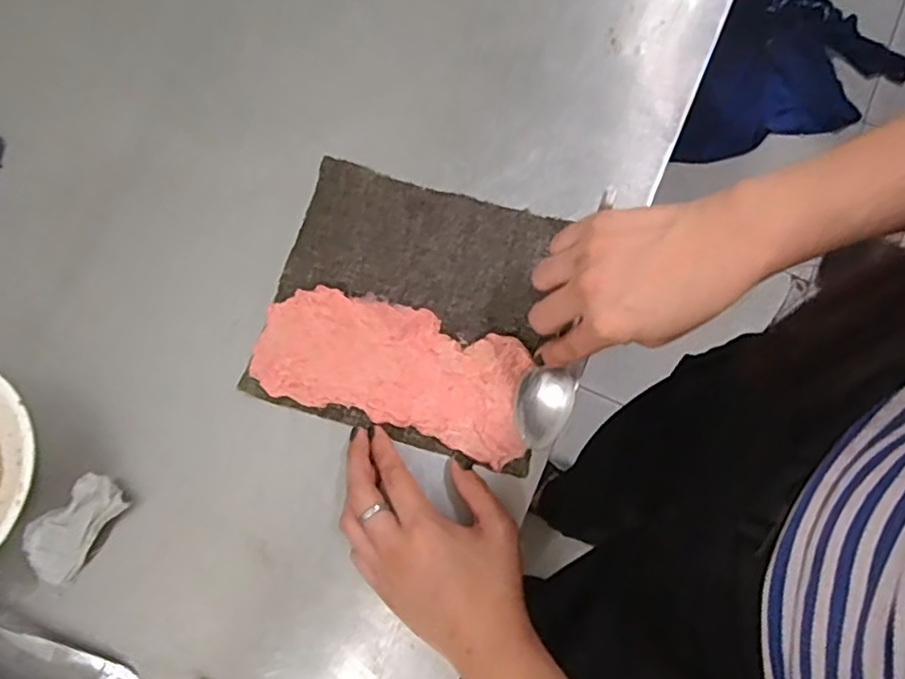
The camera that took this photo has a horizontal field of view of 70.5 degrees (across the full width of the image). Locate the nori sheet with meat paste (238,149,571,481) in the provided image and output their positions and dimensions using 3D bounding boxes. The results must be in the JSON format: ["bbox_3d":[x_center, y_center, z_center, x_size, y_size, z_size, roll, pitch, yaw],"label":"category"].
[{"bbox_3d":[-0.028,-0.024,0.439,0.184,0.015,0.178,15,76,4],"label":"nori sheet with meat paste"}]

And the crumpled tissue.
[{"bbox_3d":[-0.235,0.115,0.395,0.041,0.016,0.067,39,79,9],"label":"crumpled tissue"}]

